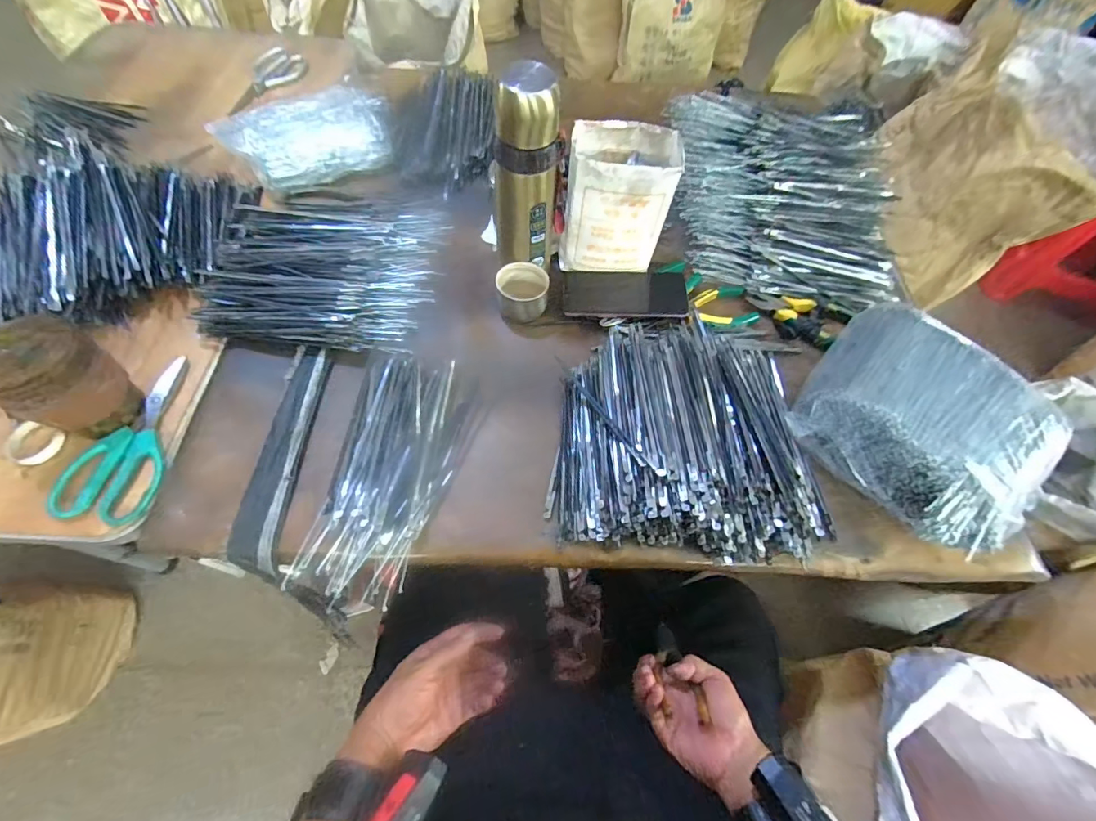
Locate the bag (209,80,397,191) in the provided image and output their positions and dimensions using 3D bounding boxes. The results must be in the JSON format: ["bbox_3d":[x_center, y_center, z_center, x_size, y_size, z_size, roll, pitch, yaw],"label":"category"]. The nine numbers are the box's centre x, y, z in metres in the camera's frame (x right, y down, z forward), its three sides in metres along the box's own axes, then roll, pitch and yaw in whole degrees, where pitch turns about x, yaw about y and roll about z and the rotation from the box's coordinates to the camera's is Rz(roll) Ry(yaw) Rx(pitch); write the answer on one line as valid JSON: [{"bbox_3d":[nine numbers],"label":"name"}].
[{"bbox_3d":[-0.354,-0.424,0.702,0.227,0.050,0.205,-22,65,-16],"label":"bag"}]

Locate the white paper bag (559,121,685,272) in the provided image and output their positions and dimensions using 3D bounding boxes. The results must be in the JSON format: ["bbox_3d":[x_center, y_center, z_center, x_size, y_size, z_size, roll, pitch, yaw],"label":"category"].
[{"bbox_3d":[0.083,-0.257,0.569,0.114,0.144,0.097,7,61,0],"label":"white paper bag"}]

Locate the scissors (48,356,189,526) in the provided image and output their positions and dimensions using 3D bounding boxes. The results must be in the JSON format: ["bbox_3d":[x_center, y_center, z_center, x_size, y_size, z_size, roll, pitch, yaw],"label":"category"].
[{"bbox_3d":[-0.438,0.026,0.481,0.089,0.014,0.186,-4,61,-7],"label":"scissors"}]

